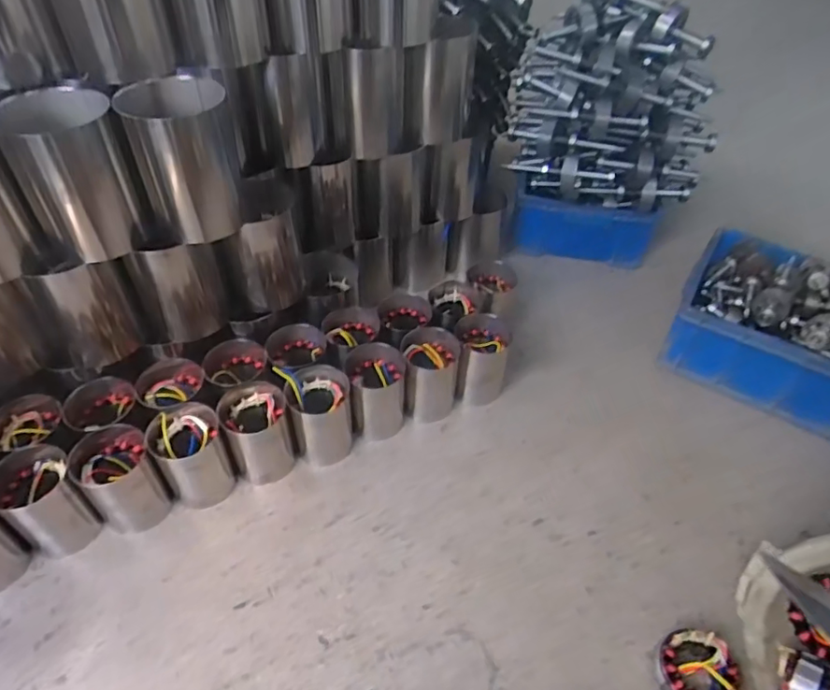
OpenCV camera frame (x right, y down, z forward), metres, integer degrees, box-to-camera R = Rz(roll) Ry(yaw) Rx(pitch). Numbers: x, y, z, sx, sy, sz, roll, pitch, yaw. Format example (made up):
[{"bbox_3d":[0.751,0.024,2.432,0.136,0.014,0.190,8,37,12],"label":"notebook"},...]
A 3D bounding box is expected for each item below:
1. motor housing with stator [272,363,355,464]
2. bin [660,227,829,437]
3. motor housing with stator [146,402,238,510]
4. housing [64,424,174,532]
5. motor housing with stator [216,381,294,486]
[{"bbox_3d":[-0.143,0.105,0.829,0.097,0.123,0.091,-7,46,-10],"label":"motor housing with stator"},{"bbox_3d":[0.649,-0.013,0.925,0.387,0.154,0.275,25,50,20],"label":"bin"},{"bbox_3d":[-0.308,0.153,0.778,0.088,0.127,0.089,1,46,-1],"label":"motor housing with stator"},{"bbox_3d":[-0.393,0.179,0.752,0.088,0.112,0.100,-28,53,-26],"label":"housing"},{"bbox_3d":[-0.227,0.129,0.813,0.089,0.117,0.098,-12,48,-14],"label":"motor housing with stator"}]

